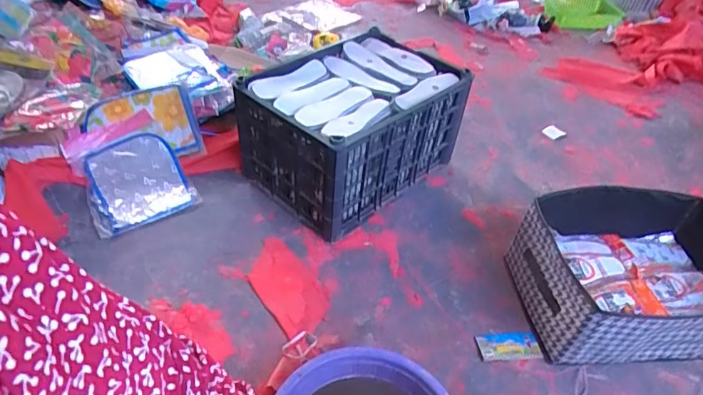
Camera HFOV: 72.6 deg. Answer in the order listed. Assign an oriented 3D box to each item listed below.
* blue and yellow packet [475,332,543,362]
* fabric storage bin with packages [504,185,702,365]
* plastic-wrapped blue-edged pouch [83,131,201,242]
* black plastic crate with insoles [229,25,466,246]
[{"bbox_3d":[0.310,0.292,0.942,0.122,0.004,0.059,-1,43,-8],"label":"blue and yellow packet"},{"bbox_3d":[0.591,0.158,0.992,0.447,0.185,0.326,-2,43,-8],"label":"fabric storage bin with packages"},{"bbox_3d":[-0.539,-0.033,1.202,0.231,0.034,0.269,-26,64,-16],"label":"plastic-wrapped blue-edged pouch"},{"bbox_3d":[0.001,-0.183,1.230,0.466,0.301,0.357,-31,54,-34],"label":"black plastic crate with insoles"}]

